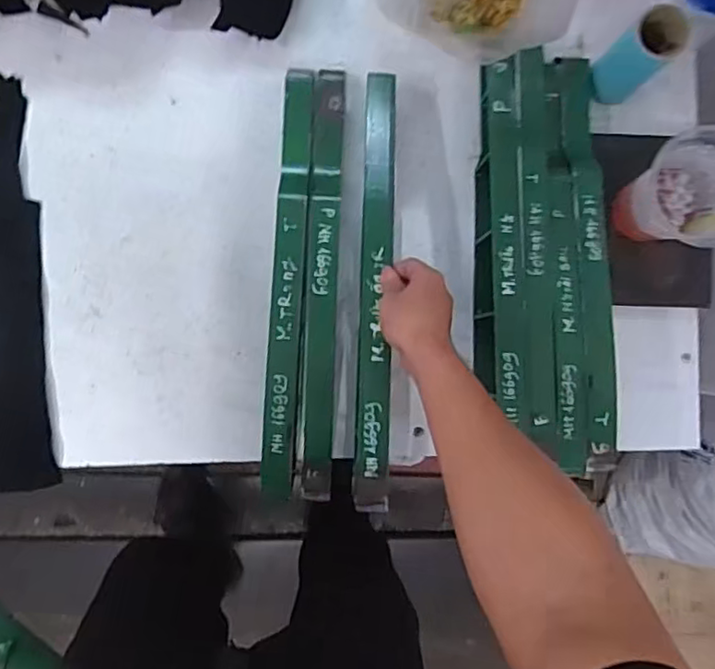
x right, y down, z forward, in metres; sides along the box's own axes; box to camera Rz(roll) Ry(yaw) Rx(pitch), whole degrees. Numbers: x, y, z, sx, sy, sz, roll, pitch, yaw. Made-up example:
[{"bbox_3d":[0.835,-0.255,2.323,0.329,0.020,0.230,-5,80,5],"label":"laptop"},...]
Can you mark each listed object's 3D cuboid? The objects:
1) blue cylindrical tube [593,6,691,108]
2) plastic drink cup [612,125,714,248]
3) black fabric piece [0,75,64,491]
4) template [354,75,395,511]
[{"bbox_3d":[0.300,-0.298,0.670,0.051,0.128,0.057,-39,93,-1],"label":"blue cylindrical tube"},{"bbox_3d":[0.341,-0.146,0.673,0.100,0.169,0.104,0,91,-3],"label":"plastic drink cup"},{"bbox_3d":[-0.407,-0.053,0.729,0.104,0.012,0.464,1,89,-4],"label":"black fabric piece"},{"bbox_3d":[0.020,-0.053,0.658,0.031,0.021,0.458,2,82,-3],"label":"template"}]

